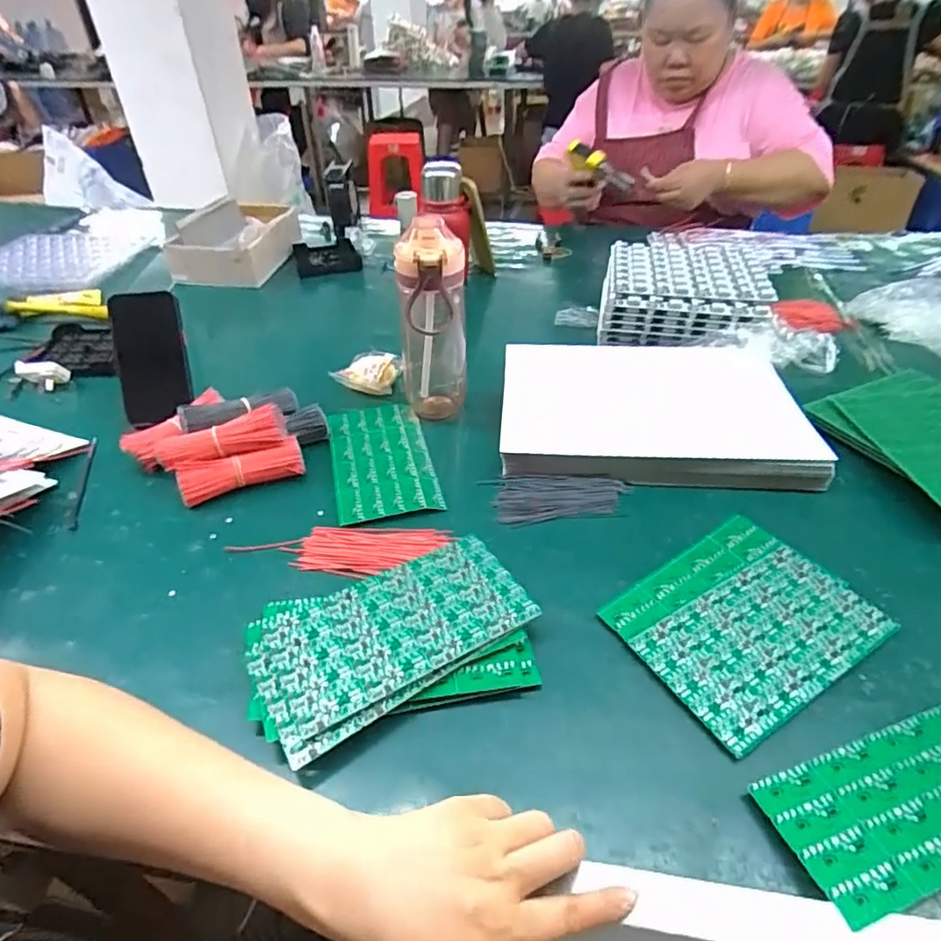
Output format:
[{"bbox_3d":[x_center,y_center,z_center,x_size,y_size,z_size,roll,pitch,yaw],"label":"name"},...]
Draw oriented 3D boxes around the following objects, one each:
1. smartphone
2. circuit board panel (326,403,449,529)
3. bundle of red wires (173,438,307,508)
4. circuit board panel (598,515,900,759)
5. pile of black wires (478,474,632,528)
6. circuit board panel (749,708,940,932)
[{"bbox_3d":[-0.371,-0.127,0.679,0.078,0.154,0.007,0,26,-7],"label":"smartphone"},{"bbox_3d":[-0.096,-0.013,0.632,0.104,0.012,0.183,-10,42,-9],"label":"circuit board panel"},{"bbox_3d":[-0.235,0.001,0.602,0.120,0.038,0.026,-21,44,-20],"label":"bundle of red wires"},{"bbox_3d":[0.218,0.116,0.463,0.189,0.004,0.142,-25,46,-23],"label":"circuit board panel"},{"bbox_3d":[0.087,0.030,0.578,0.136,0.012,0.062,3,40,4],"label":"pile of black wires"},{"bbox_3d":[0.275,0.199,0.355,0.186,0.010,0.078,-13,41,-14],"label":"circuit board panel"}]

